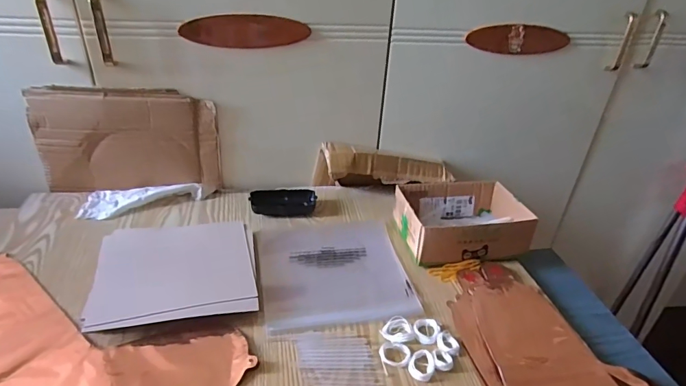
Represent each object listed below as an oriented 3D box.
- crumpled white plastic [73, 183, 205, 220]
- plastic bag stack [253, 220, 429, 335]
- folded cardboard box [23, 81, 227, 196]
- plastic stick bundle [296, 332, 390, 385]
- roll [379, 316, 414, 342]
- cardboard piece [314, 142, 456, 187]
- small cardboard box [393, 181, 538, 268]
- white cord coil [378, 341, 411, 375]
[{"bbox_3d":[-0.329,0.010,0.708,0.181,0.026,0.072,-3,32,-11],"label":"crumpled white plastic"},{"bbox_3d":[-0.016,0.107,0.611,0.200,0.007,0.202,-4,32,-13],"label":"plastic bag stack"},{"bbox_3d":[-0.346,-0.080,0.700,0.272,0.178,0.026,-1,32,-8],"label":"folded cardboard box"},{"bbox_3d":[-0.001,0.188,0.479,0.097,0.004,0.078,3,31,-3],"label":"plastic stick bundle"},{"bbox_3d":[0.066,0.165,0.516,0.035,0.007,0.036,3,31,-2],"label":"roll"},{"bbox_3d":[0.077,-0.046,0.790,0.250,0.082,0.070,-4,32,-13],"label":"cardboard piece"},{"bbox_3d":[0.180,0.043,0.669,0.179,0.068,0.134,-3,32,-13],"label":"small cardboard box"},{"bbox_3d":[0.058,0.183,0.489,0.037,0.006,0.035,3,31,-2],"label":"white cord coil"}]

